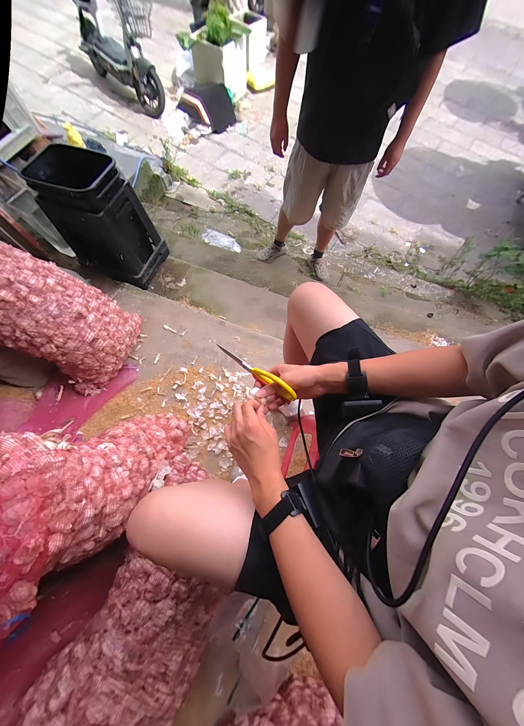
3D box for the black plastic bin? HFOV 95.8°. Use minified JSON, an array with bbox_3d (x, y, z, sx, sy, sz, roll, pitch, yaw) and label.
[{"bbox_3d":[-0.811,-0.712,1.232,0.407,0.501,0.333,18,69,5],"label":"black plastic bin"}]

